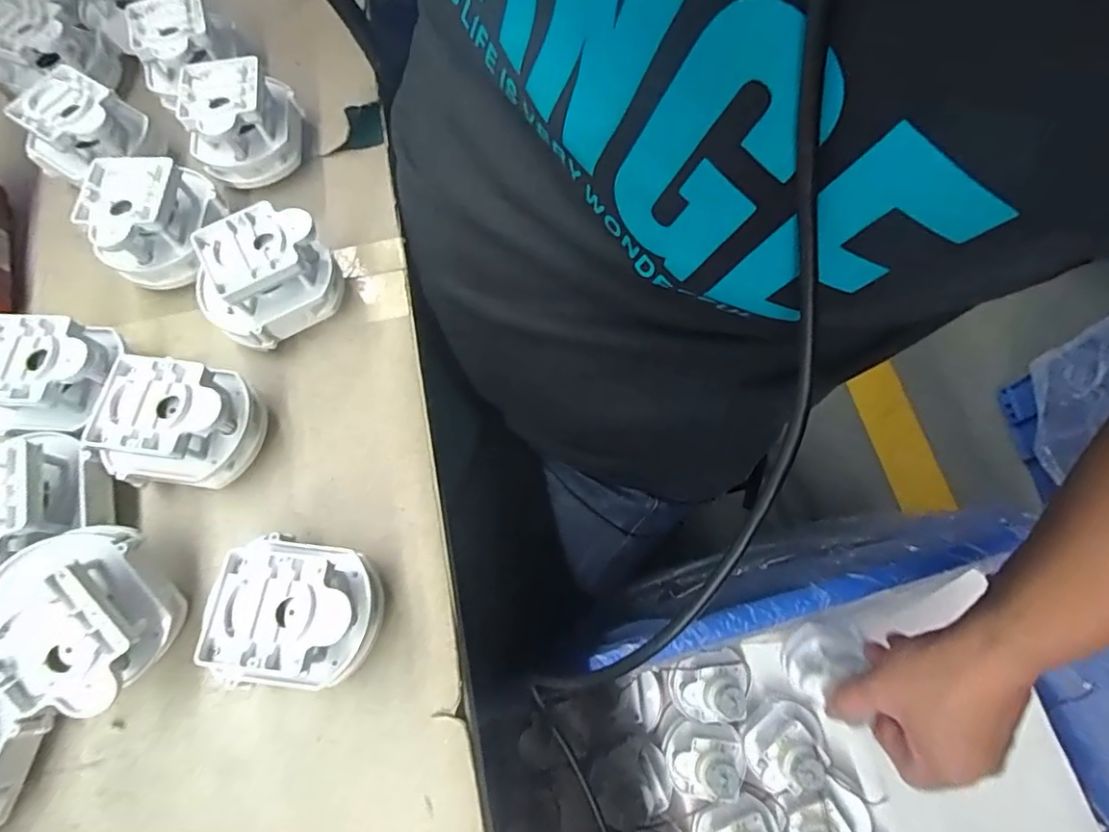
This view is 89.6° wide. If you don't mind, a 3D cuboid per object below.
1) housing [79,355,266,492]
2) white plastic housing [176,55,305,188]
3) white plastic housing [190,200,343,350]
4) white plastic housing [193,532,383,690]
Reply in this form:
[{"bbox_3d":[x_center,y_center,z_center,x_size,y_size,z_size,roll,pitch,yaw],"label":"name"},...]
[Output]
[{"bbox_3d":[-0.178,0.006,0.271,0.063,0.051,0.054,2,71,3],"label":"housing"},{"bbox_3d":[-0.189,-0.173,0.336,0.060,0.048,0.061,-2,71,2],"label":"white plastic housing"},{"bbox_3d":[-0.155,-0.075,0.301,0.071,0.050,0.062,-37,73,-10],"label":"white plastic housing"},{"bbox_3d":[-0.105,0.084,0.240,0.061,0.051,0.054,5,71,4],"label":"white plastic housing"}]

